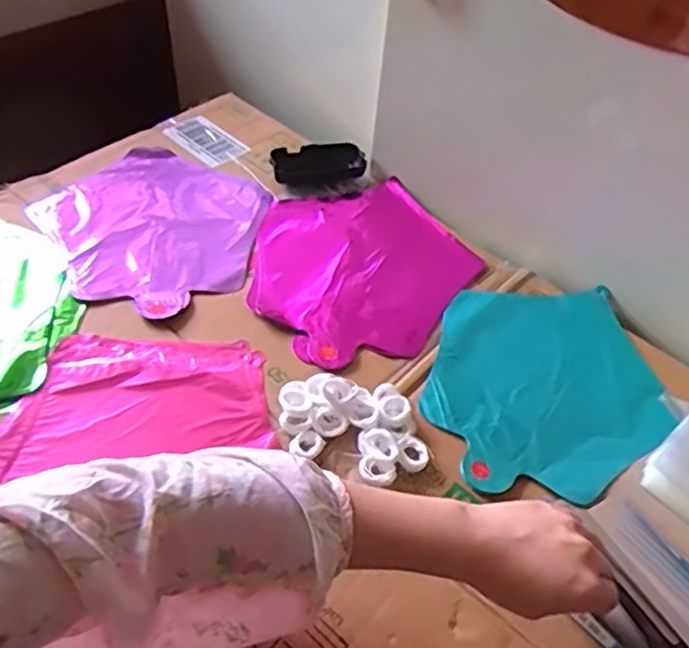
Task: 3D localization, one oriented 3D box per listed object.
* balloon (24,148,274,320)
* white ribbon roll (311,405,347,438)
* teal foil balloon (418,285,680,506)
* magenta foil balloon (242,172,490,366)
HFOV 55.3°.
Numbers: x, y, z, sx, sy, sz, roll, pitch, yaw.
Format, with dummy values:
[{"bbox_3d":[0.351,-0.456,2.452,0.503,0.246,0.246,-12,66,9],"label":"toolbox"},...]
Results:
[{"bbox_3d":[-0.194,-0.112,0.707,0.225,0.006,0.245,3,50,-3],"label":"balloon"},{"bbox_3d":[-0.013,0.082,0.546,0.028,0.014,0.023,23,51,13],"label":"white ribbon roll"},{"bbox_3d":[0.182,0.053,0.604,0.217,0.008,0.223,0,50,-6],"label":"teal foil balloon"},{"bbox_3d":[0.009,-0.064,0.687,0.221,0.005,0.254,28,53,18],"label":"magenta foil balloon"}]

